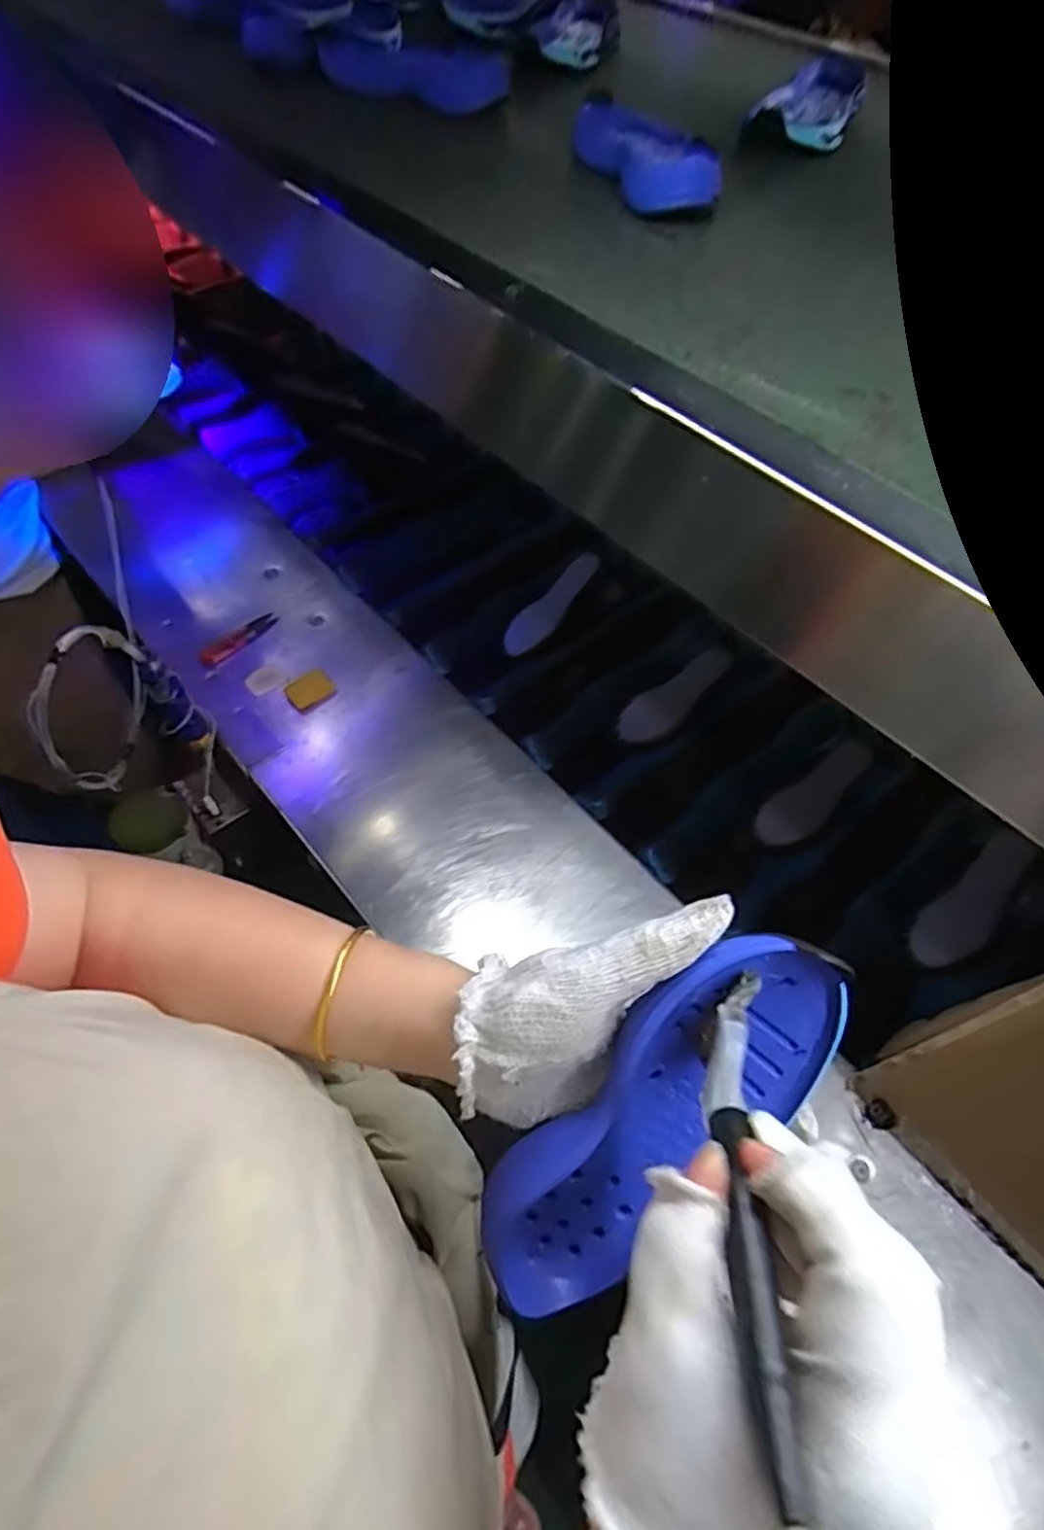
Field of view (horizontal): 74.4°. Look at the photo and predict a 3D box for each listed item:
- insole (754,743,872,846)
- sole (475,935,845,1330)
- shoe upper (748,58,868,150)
[{"bbox_3d":[0.333,0.035,0.774,0.164,0.004,0.053,-33,86,-11],"label":"insole"},{"bbox_3d":[0.057,0.150,0.288,0.084,0.023,0.188,43,98,-15],"label":"sole"},{"bbox_3d":[0.274,-0.620,0.646,0.077,0.032,0.189,24,59,11],"label":"shoe upper"}]

